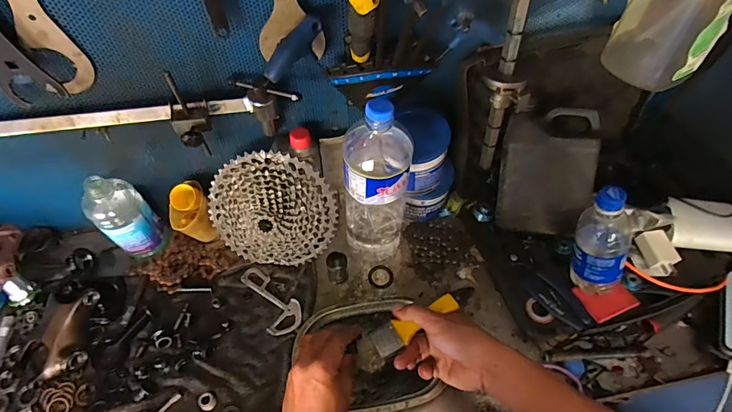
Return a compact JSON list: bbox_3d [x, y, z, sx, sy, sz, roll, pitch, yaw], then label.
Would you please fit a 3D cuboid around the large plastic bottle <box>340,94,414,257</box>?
[{"bbox_3d":[0.013,-0.027,0.571,0.085,0.303,0.091,5,57,4],"label":"large plastic bottle"}]

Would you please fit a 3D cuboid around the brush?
[{"bbox_3d":[0.051,0.152,0.501,0.140,0.013,0.040,-27,60,-15],"label":"brush"}]

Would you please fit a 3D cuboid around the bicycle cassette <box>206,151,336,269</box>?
[{"bbox_3d":[-0.145,0.016,0.615,0.197,0.189,0.046,9,24,-2],"label":"bicycle cassette"}]

